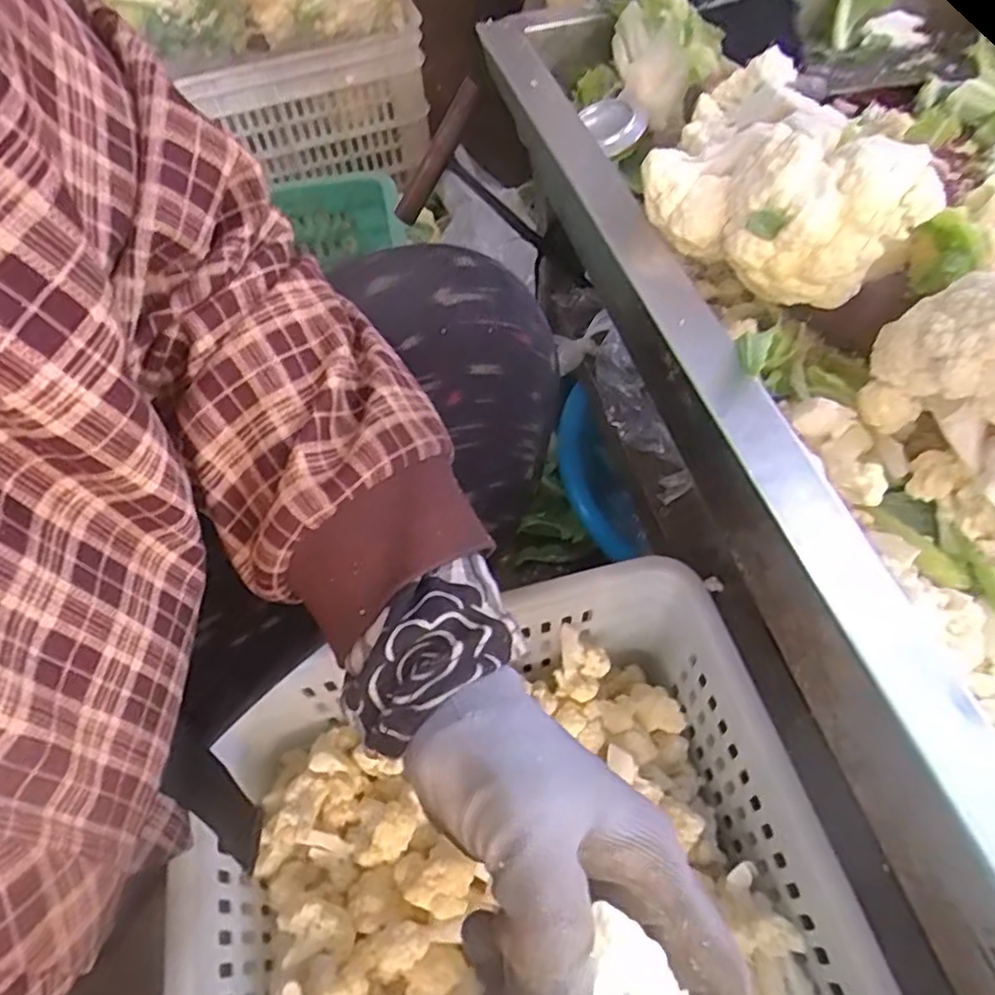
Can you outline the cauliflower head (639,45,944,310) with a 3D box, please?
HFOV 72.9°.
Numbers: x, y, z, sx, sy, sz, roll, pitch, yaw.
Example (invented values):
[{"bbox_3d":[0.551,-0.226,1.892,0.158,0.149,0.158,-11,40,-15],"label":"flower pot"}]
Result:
[{"bbox_3d":[0.155,-0.172,0.358,0.139,0.080,0.147,24,61,18],"label":"cauliflower head"}]

